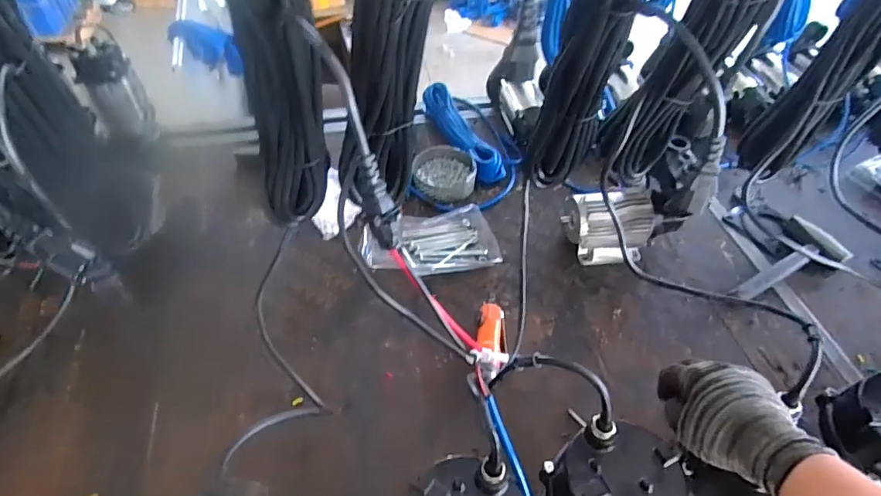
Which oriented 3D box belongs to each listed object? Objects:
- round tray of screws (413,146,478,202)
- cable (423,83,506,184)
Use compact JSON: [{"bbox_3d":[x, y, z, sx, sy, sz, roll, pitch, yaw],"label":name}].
[{"bbox_3d":[0.007,-0.163,1.105,0.133,0.037,0.134,3,51,-3],"label":"round tray of screws"},{"bbox_3d":[0.048,-0.273,1.197,0.057,0.053,0.338,-17,54,-18],"label":"cable"}]

